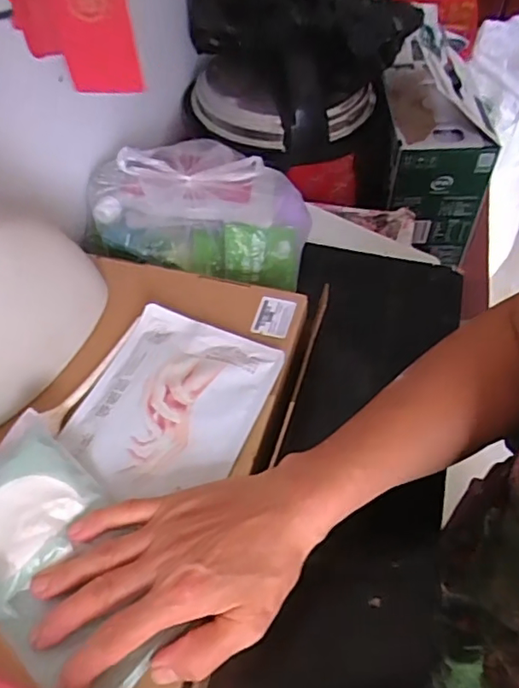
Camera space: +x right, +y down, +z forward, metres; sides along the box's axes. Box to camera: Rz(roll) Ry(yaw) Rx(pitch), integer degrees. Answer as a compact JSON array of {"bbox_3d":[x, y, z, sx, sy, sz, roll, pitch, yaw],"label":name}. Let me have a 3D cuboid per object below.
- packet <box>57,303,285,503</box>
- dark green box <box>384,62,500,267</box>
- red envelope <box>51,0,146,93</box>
[{"bbox_3d":[-0.067,0.044,0.425,0.126,0.012,0.148,18,55,16],"label":"packet"},{"bbox_3d":[0.255,-0.278,0.858,0.127,0.206,0.191,0,52,3],"label":"dark green box"},{"bbox_3d":[-0.086,-0.165,0.294,0.043,0.069,0.007,5,52,2],"label":"red envelope"}]

